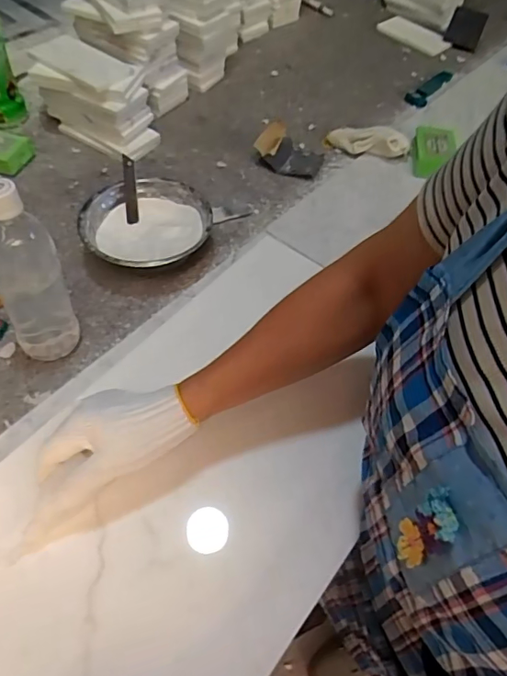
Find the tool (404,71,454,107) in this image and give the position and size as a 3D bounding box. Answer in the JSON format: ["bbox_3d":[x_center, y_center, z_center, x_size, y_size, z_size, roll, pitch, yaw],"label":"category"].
[{"bbox_3d":[0.345,-0.492,1.016,0.043,0.011,0.179,30,59,16],"label":"tool"}]

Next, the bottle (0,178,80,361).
[{"bbox_3d":[-0.223,-0.062,0.515,0.068,0.197,0.057,-23,56,-20],"label":"bottle"}]

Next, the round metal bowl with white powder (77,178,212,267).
[{"bbox_3d":[-0.137,-0.141,0.673,0.160,0.046,0.154,1,56,-2],"label":"round metal bowl with white powder"}]

